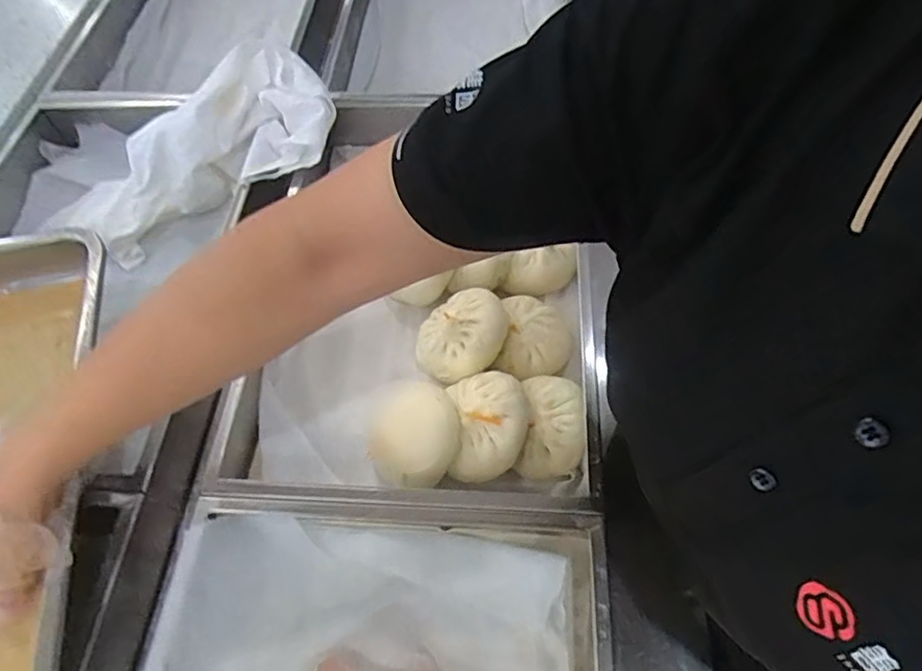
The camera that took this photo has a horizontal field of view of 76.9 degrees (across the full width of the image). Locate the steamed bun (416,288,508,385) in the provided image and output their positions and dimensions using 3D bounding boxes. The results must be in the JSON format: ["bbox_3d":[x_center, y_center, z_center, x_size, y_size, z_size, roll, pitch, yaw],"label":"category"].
[{"bbox_3d":[0.002,0.002,0.525,0.084,0.042,0.069,-21,60,-9],"label":"steamed bun"}]

